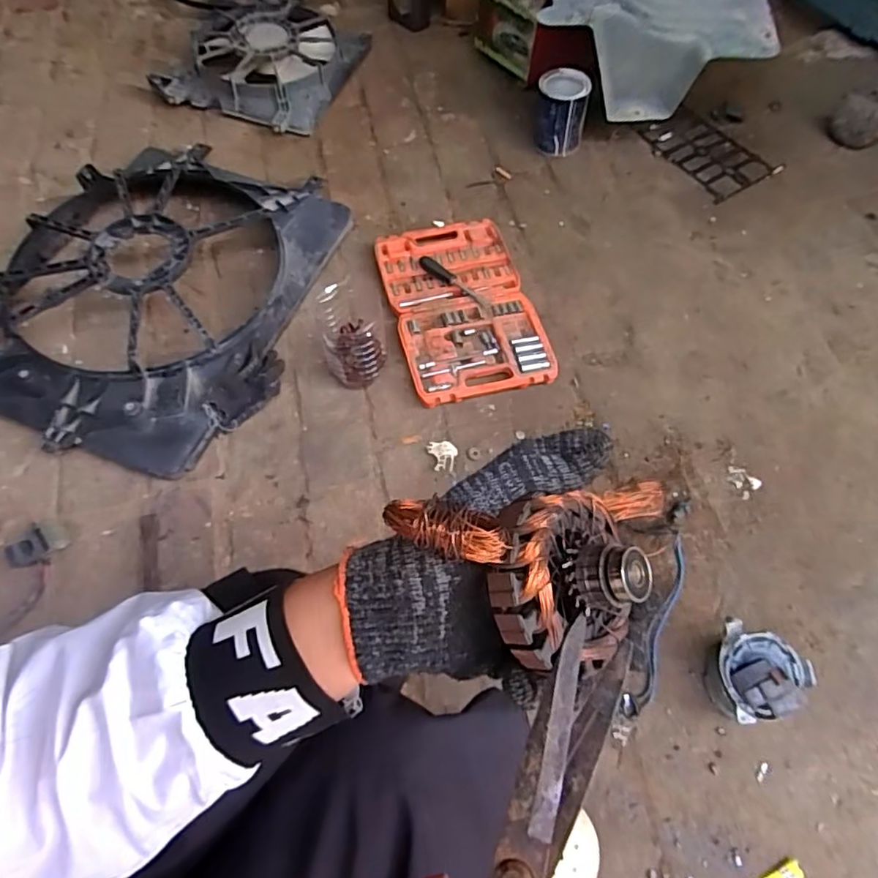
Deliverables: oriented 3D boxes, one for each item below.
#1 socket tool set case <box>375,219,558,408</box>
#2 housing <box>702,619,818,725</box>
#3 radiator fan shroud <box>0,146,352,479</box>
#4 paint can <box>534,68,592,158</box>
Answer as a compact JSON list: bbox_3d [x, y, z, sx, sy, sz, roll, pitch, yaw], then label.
[{"bbox_3d":[0.042,-0.244,1.073,0.249,0.028,0.387,-13,65,-8],"label":"socket tool set case"},{"bbox_3d":[0.417,0.313,0.761,0.116,0.080,0.118,19,64,7],"label":"housing"},{"bbox_3d":[-0.504,-0.290,1.044,0.548,0.103,0.680,13,64,5],"label":"radiator fan shroud"},{"bbox_3d":[0.257,-0.691,1.249,0.104,0.141,0.099,1,64,-2],"label":"paint can"}]

